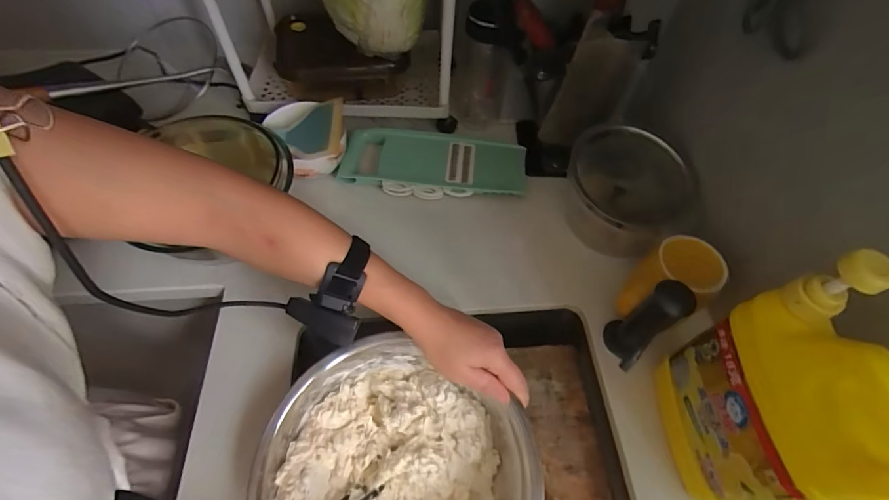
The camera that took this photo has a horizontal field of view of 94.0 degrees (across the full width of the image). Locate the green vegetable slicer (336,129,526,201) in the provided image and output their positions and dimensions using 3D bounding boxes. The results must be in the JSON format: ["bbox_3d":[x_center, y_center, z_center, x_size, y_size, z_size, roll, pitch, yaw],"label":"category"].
[{"bbox_3d":[-0.017,-0.123,0.604,0.265,0.028,0.102,5,58,0],"label":"green vegetable slicer"}]

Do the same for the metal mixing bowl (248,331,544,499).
[{"bbox_3d":[-0.058,0.216,0.384,0.225,0.098,0.236,1,58,-2],"label":"metal mixing bowl"}]

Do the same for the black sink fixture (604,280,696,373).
[{"bbox_3d":[0.208,0.078,0.435,0.040,0.127,0.044,-34,65,-22],"label":"black sink fixture"}]

